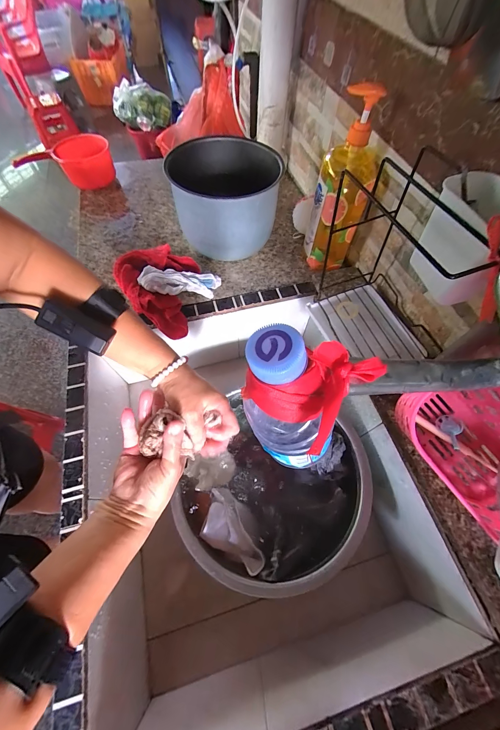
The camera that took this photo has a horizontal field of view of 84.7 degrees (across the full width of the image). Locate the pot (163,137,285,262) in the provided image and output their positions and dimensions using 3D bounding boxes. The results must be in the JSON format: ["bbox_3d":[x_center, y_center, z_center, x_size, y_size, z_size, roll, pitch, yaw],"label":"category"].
[{"bbox_3d":[-0.069,-0.355,0.606,0.248,0.169,0.223,11,62,5],"label":"pot"}]

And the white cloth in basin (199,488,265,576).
[{"bbox_3d":[-0.038,0.281,0.455,0.068,0.031,0.136,-27,65,-15],"label":"white cloth in basin"}]

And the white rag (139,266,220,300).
[{"bbox_3d":[-0.144,-0.169,0.570,0.157,0.052,0.045,-3,62,-3],"label":"white rag"}]

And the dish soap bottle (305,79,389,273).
[{"bbox_3d":[0.172,-0.316,0.517,0.098,0.298,0.084,18,63,8],"label":"dish soap bottle"}]

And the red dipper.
[{"bbox_3d":[-0.472,-0.524,0.724,0.201,0.097,0.113,-11,62,-7],"label":"red dipper"}]

